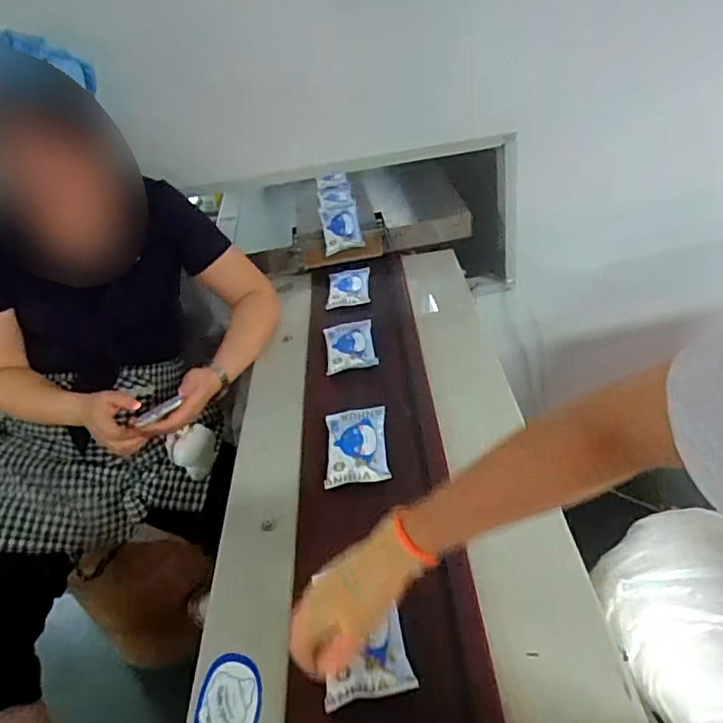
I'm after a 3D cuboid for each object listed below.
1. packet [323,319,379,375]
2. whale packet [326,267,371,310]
[{"bbox_3d":[-0.021,-0.033,1.016,0.087,0.016,0.142,-8,36,-1],"label":"packet"},{"bbox_3d":[-0.026,-0.156,1.189,0.086,0.021,0.149,-6,36,2],"label":"whale packet"}]

